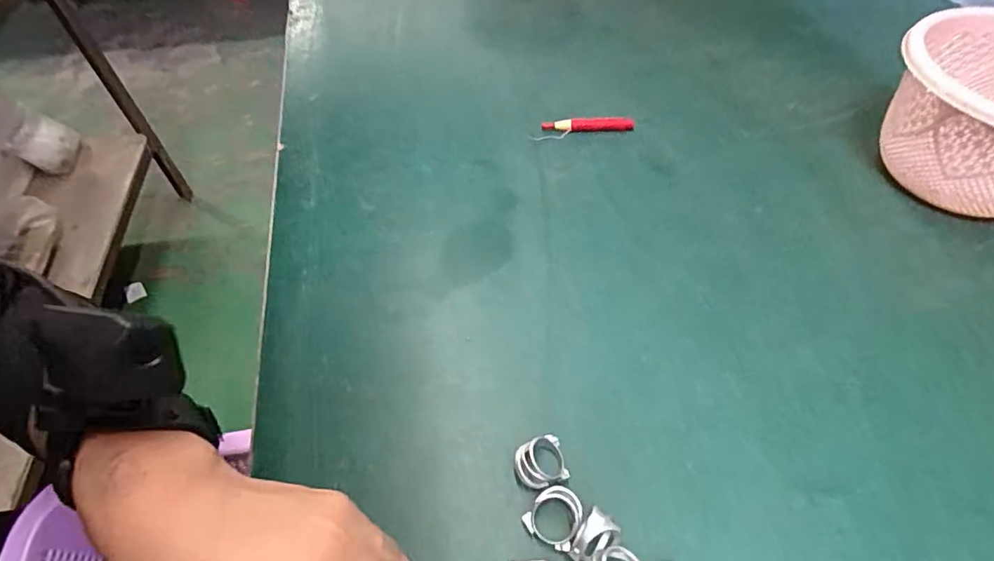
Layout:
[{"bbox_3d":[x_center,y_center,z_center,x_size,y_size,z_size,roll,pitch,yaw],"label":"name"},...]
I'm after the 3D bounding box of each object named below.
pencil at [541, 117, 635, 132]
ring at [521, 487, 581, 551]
[{"bbox_3d":[0.074,-0.125,0.423,0.073,0.011,0.010,-1,52,-2],"label":"pencil"},{"bbox_3d":[0.026,0.106,0.235,0.023,0.014,0.023,0,52,0],"label":"ring"}]

